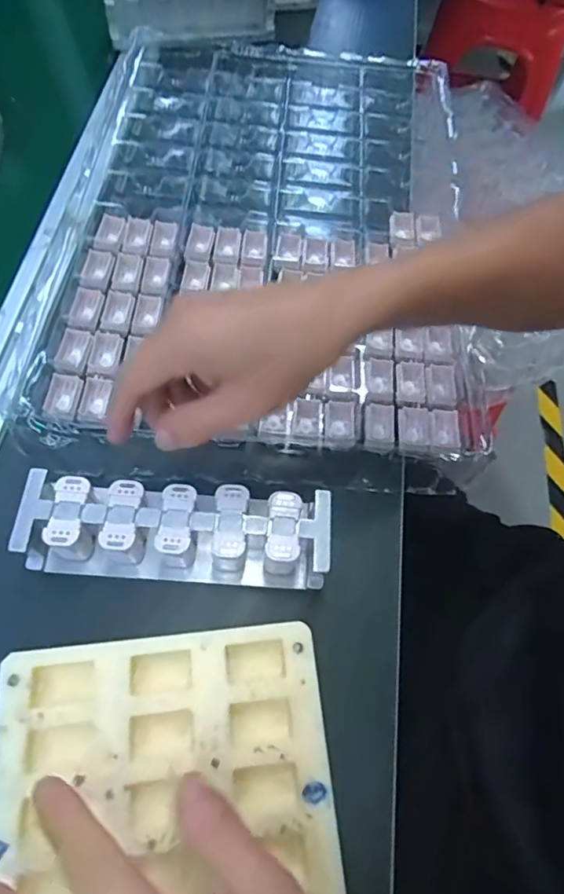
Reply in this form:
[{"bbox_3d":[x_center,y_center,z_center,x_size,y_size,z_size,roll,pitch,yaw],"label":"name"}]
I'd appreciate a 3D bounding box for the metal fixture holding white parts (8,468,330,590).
[{"bbox_3d":[-0.065,0.052,0.345,0.188,0.043,0.060,4,63,-1],"label":"metal fixture holding white parts"}]

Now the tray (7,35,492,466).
[{"bbox_3d":[-0.007,-0.218,0.498,0.346,0.031,0.517,5,63,0],"label":"tray"}]

